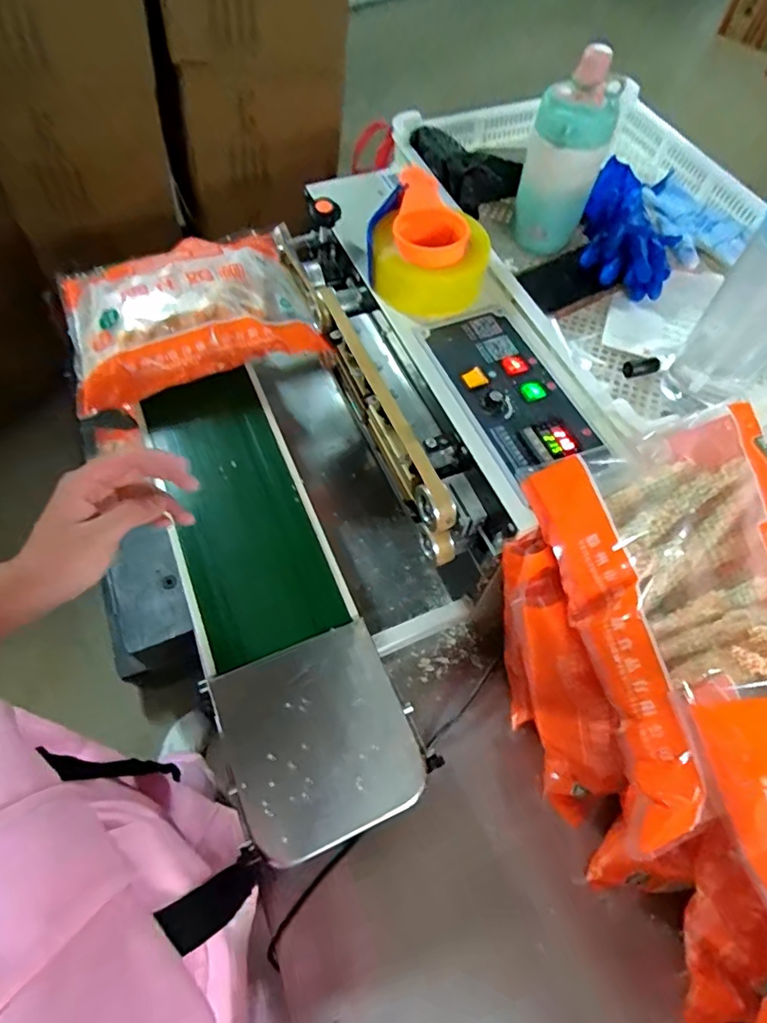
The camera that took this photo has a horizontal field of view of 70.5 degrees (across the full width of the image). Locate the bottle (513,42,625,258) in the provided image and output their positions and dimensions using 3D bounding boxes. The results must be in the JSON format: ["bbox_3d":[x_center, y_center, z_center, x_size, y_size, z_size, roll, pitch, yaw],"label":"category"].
[{"bbox_3d":[0.205,-0.401,0.620,0.081,0.178,0.096,12,61,5],"label":"bottle"}]

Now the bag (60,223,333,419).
[{"bbox_3d":[-0.224,-0.244,0.639,0.287,0.068,0.182,-20,63,-13],"label":"bag"}]

